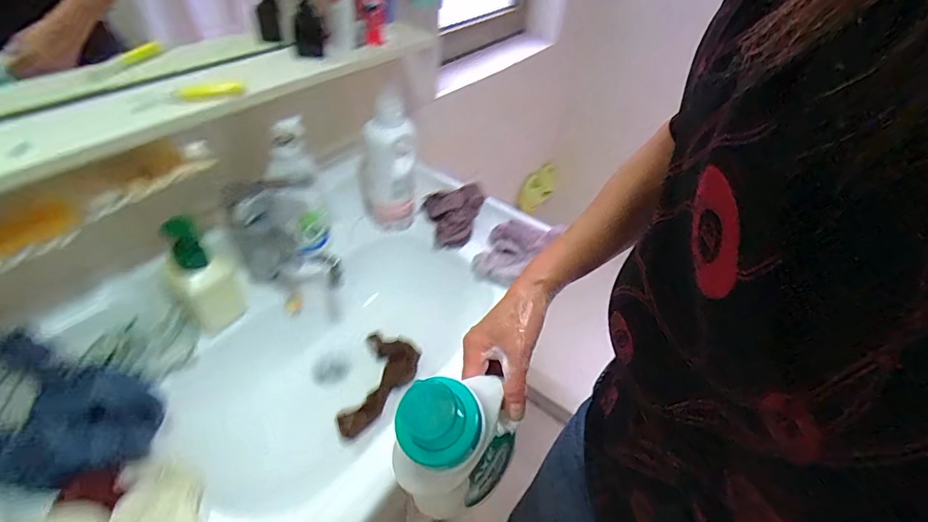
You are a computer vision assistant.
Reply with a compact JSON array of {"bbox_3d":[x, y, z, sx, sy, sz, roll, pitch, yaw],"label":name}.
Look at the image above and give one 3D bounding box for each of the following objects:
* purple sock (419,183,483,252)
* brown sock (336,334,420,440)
[{"bbox_3d":[-0.011,-0.091,0.897,0.121,0.055,0.120,-10,46,-16],"label":"purple sock"},{"bbox_3d":[-0.139,0.206,0.757,0.096,0.028,0.187,10,44,4],"label":"brown sock"}]

